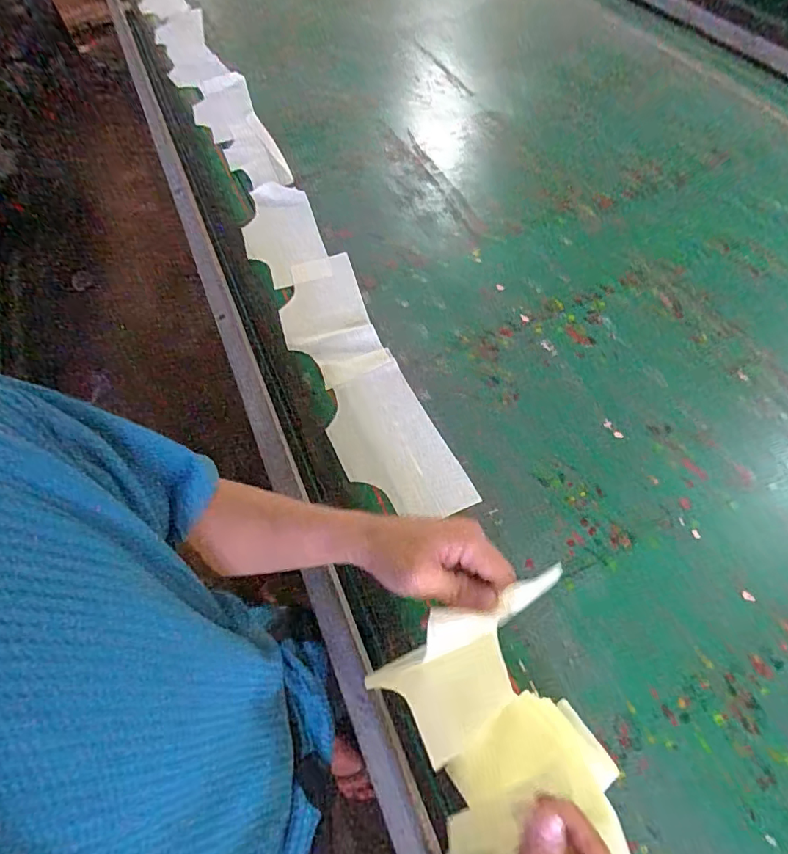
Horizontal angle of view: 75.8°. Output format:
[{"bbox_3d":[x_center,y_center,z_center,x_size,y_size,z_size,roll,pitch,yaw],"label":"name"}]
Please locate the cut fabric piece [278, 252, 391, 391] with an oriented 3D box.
[{"bbox_3d":[-0.110,-0.177,0.813,0.136,0.008,0.265,-17,59,-6],"label":"cut fabric piece"}]

